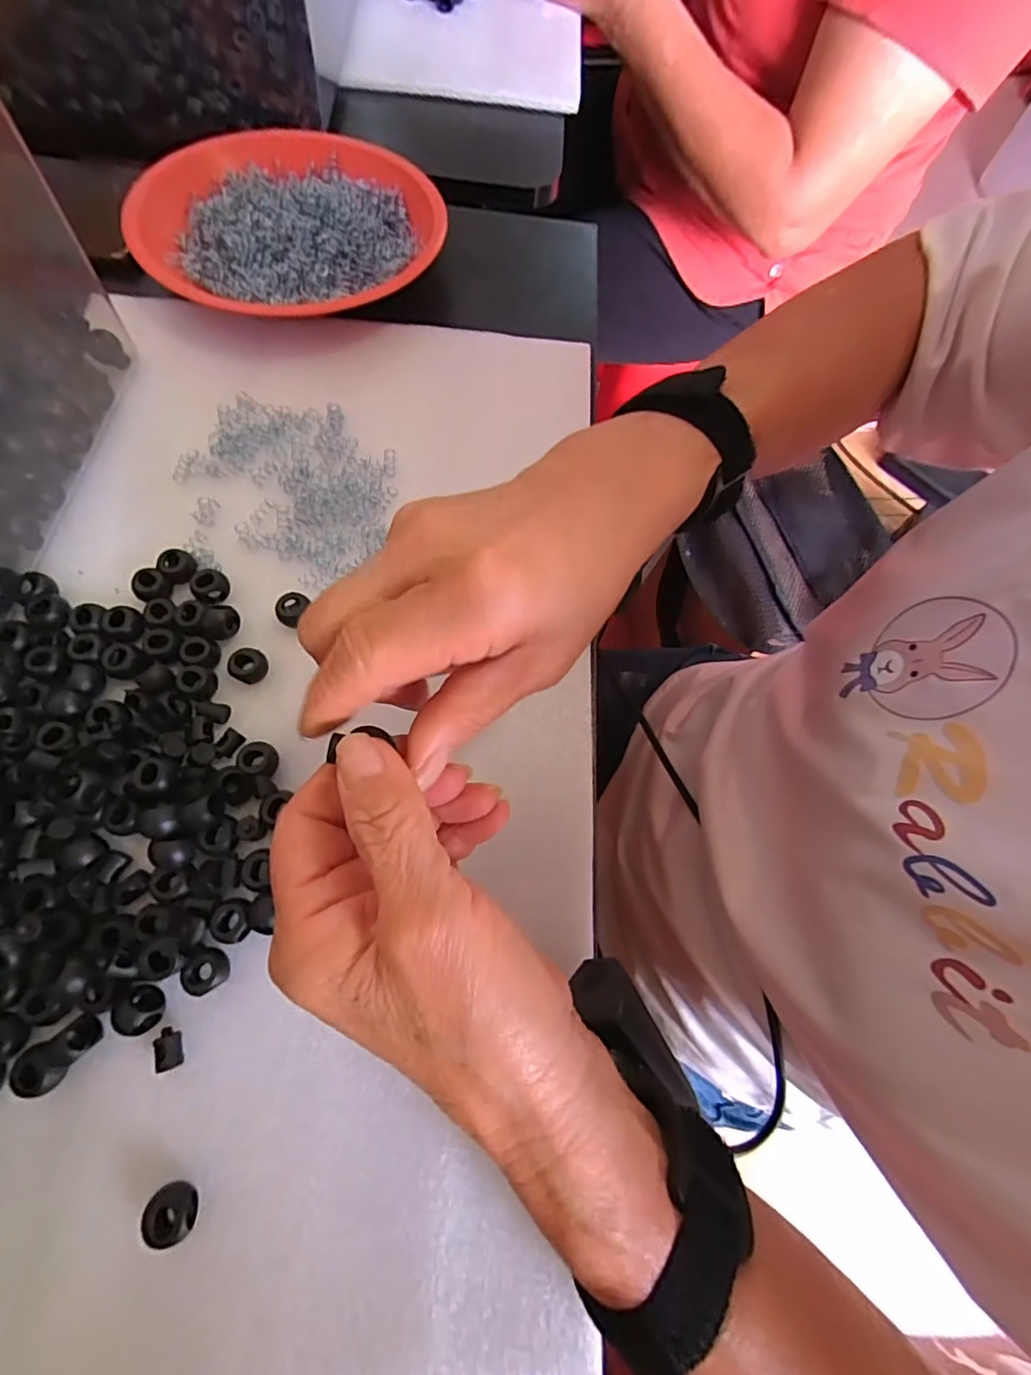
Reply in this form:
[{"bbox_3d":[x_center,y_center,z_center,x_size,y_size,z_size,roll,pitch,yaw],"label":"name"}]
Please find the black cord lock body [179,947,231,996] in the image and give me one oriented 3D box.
[{"bbox_3d":[-0.138,0.127,0.247,0.015,0.016,0.018,23,71,2],"label":"black cord lock body"}]

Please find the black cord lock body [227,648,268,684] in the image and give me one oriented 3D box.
[{"bbox_3d":[-0.142,-0.012,0.296,0.015,0.012,0.018,32,71,6],"label":"black cord lock body"}]

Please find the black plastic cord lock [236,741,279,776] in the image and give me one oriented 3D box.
[{"bbox_3d":[-0.129,0.036,0.279,0.015,0.015,0.016,13,71,-1],"label":"black plastic cord lock"}]

